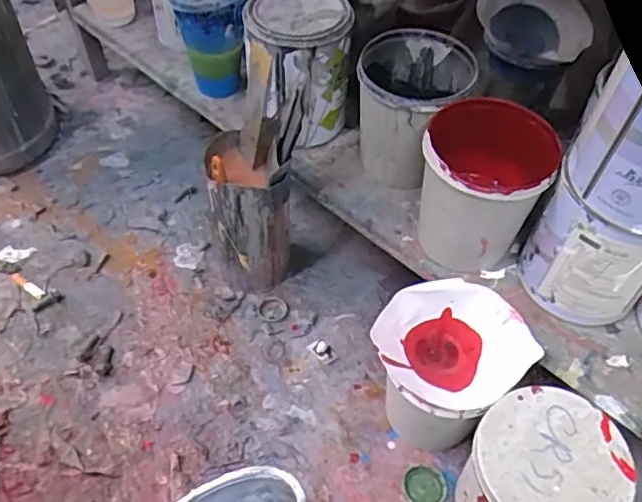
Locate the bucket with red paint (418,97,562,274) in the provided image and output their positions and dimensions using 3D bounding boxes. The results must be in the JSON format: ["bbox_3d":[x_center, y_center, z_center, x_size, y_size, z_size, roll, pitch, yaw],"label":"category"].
[{"bbox_3d":[0.141,-0.054,0.545,0.105,0.124,0.101,1,52,-1],"label":"bucket with red paint"}]

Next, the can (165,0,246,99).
[{"bbox_3d":[-0.120,-0.243,0.671,0.092,0.129,0.087,-8,53,-8],"label":"can"}]

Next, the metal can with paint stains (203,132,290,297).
[{"bbox_3d":[-0.076,-0.039,0.649,0.075,0.169,0.093,-9,53,-7],"label":"metal can with paint stains"}]

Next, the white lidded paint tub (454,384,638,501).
[{"bbox_3d":[0.171,0.194,0.501,0.114,0.134,0.108,1,52,-1],"label":"white lidded paint tub"}]

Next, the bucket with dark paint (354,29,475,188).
[{"bbox_3d":[0.087,-0.136,0.612,0.103,0.122,0.109,13,52,8],"label":"bucket with dark paint"}]

